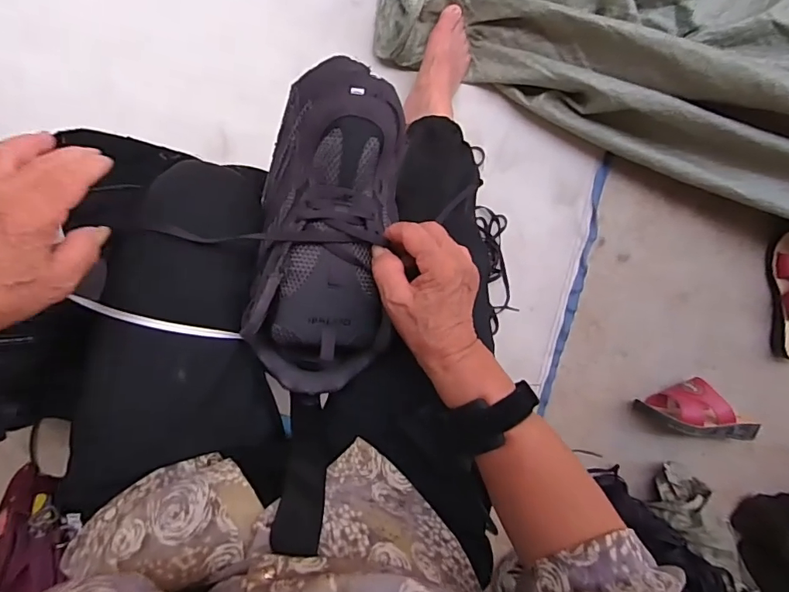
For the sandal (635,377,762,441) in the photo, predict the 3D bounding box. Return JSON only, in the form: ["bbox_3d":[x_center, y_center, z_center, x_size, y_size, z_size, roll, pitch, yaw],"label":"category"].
[{"bbox_3d":[0.515,0.187,0.842,0.208,0.094,0.090,12,91,-9],"label":"sandal"}]

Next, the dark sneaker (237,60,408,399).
[{"bbox_3d":[-0.052,-0.059,0.421,0.111,0.092,0.279,7,90,-9],"label":"dark sneaker"}]

